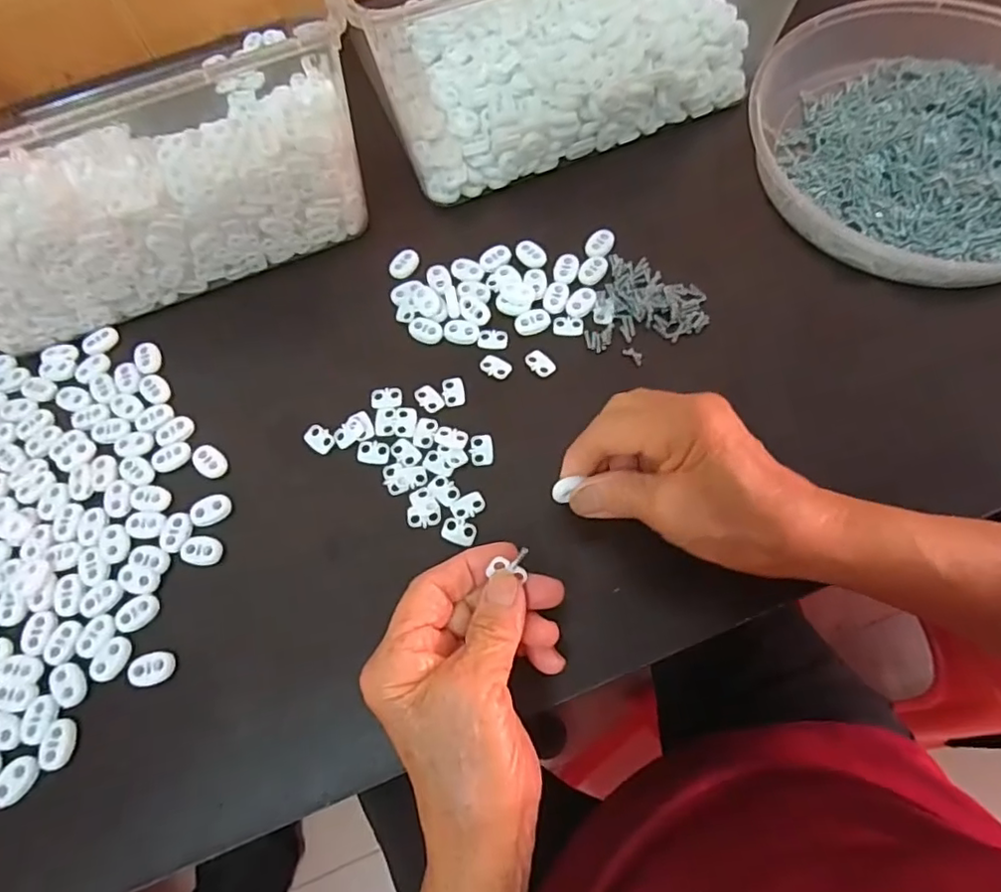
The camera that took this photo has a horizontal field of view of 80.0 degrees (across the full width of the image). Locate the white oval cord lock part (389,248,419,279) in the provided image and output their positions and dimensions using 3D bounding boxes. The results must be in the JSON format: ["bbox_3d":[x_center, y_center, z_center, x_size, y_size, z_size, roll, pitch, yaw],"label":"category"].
[{"bbox_3d":[-0.064,-0.122,0.396,0.016,0.004,0.024,23,69,13],"label":"white oval cord lock part"}]

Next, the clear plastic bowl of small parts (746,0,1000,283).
[{"bbox_3d":[0.281,-0.199,0.390,0.214,0.043,0.226,-1,66,2],"label":"clear plastic bowl of small parts"}]

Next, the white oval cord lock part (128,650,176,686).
[{"bbox_3d":[-0.179,0.114,0.306,0.022,0.004,0.016,-11,66,-2],"label":"white oval cord lock part"}]

